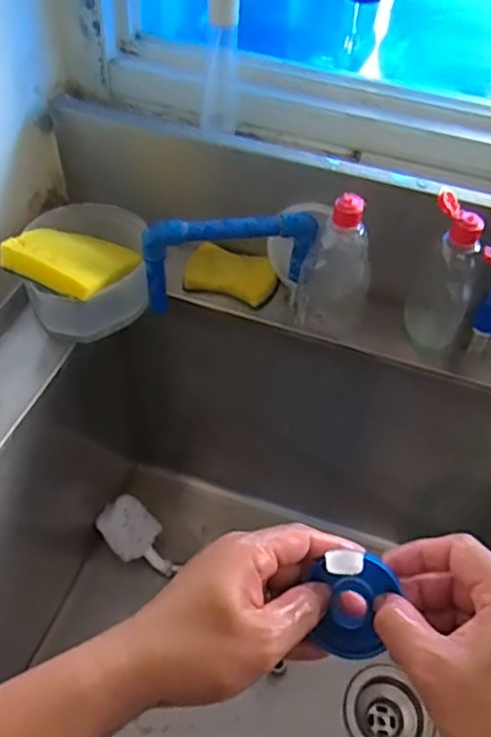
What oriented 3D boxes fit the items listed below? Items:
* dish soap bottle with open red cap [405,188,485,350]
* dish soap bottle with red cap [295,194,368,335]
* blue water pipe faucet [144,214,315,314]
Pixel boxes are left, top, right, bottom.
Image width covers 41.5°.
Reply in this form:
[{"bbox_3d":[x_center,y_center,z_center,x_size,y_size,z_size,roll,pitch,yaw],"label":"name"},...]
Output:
[{"bbox_3d":[0.205,-0.092,0.662,0.064,0.162,0.045,24,52,15],"label":"dish soap bottle with open red cap"},{"bbox_3d":[0.096,-0.104,0.678,0.073,0.164,0.044,-3,50,-7],"label":"dish soap bottle with red cap"},{"bbox_3d":[-0.015,-0.111,0.677,0.168,0.110,0.022,-3,50,-7],"label":"blue water pipe faucet"}]

